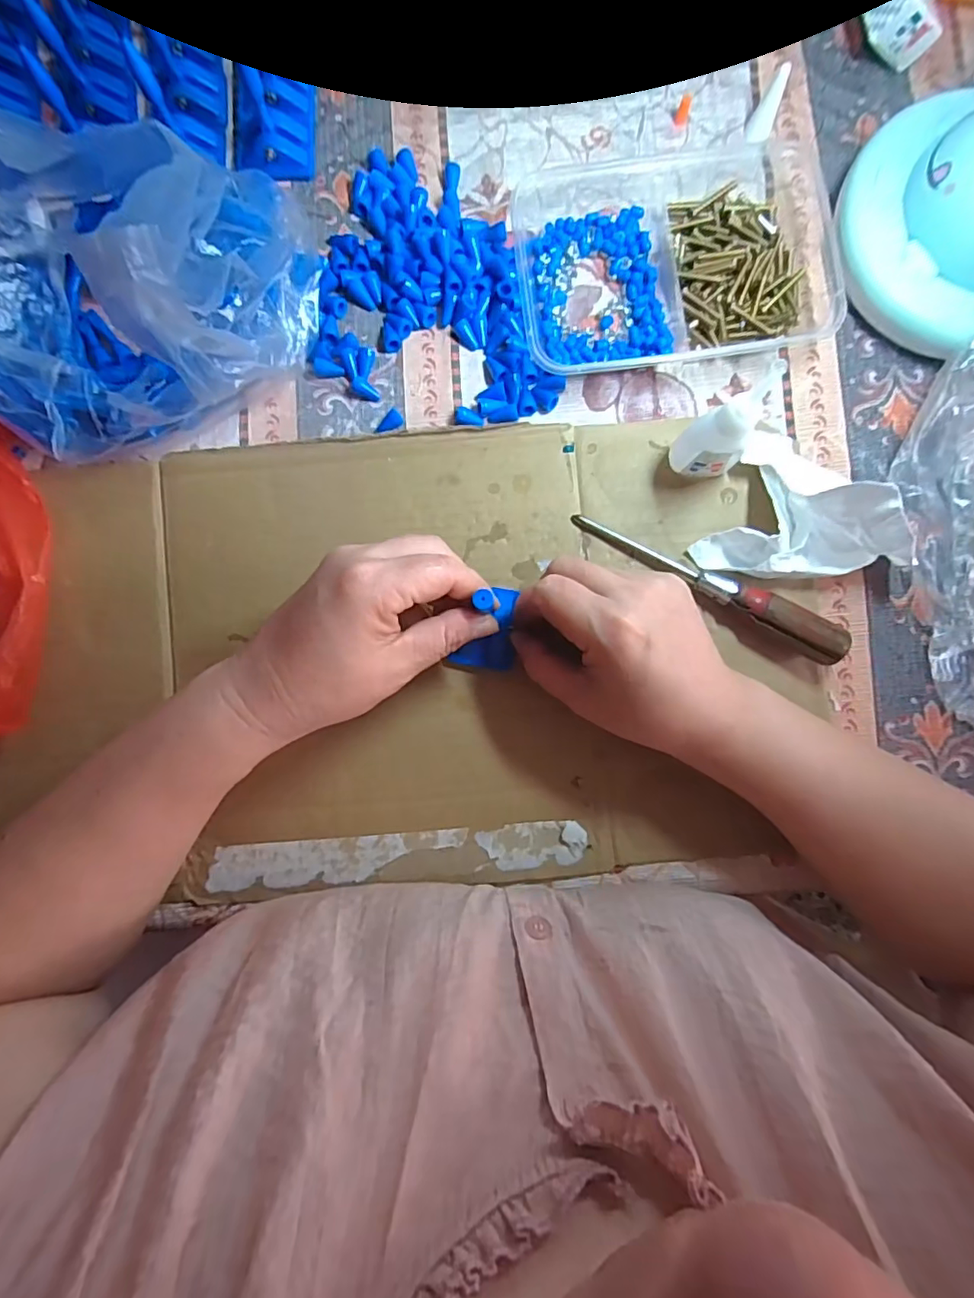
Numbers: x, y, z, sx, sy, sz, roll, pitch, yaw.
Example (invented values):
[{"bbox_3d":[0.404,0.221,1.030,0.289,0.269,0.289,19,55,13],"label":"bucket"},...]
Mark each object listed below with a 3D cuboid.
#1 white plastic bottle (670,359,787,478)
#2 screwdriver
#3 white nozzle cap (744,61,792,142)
[{"bbox_3d":[0.116,-0.107,0.274,0.027,0.082,0.022,-21,86,-1],"label":"white plastic bottle"},{"bbox_3d":[0.119,-0.038,0.297,0.152,0.023,0.019,31,87,3],"label":"screwdriver"},{"bbox_3d":[0.158,-0.304,0.310,0.013,0.029,0.016,25,87,3],"label":"white nozzle cap"}]

